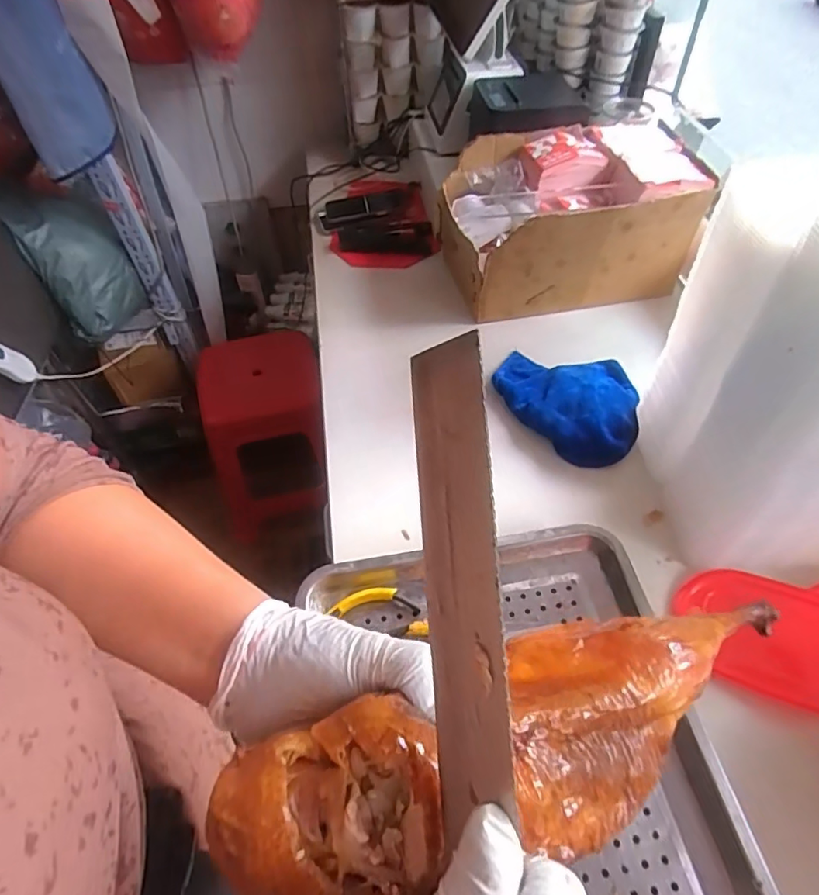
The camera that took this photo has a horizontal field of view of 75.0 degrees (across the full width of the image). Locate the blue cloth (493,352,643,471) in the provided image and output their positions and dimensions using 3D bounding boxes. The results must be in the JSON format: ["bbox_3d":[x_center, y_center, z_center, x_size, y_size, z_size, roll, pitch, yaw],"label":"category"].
[{"bbox_3d":[0.208,-0.062,0.723,0.191,0.051,0.162,12,54,12],"label":"blue cloth"}]

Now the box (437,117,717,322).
[{"bbox_3d":[0.233,-0.338,0.828,0.316,0.193,0.224,-11,53,-5],"label":"box"}]

